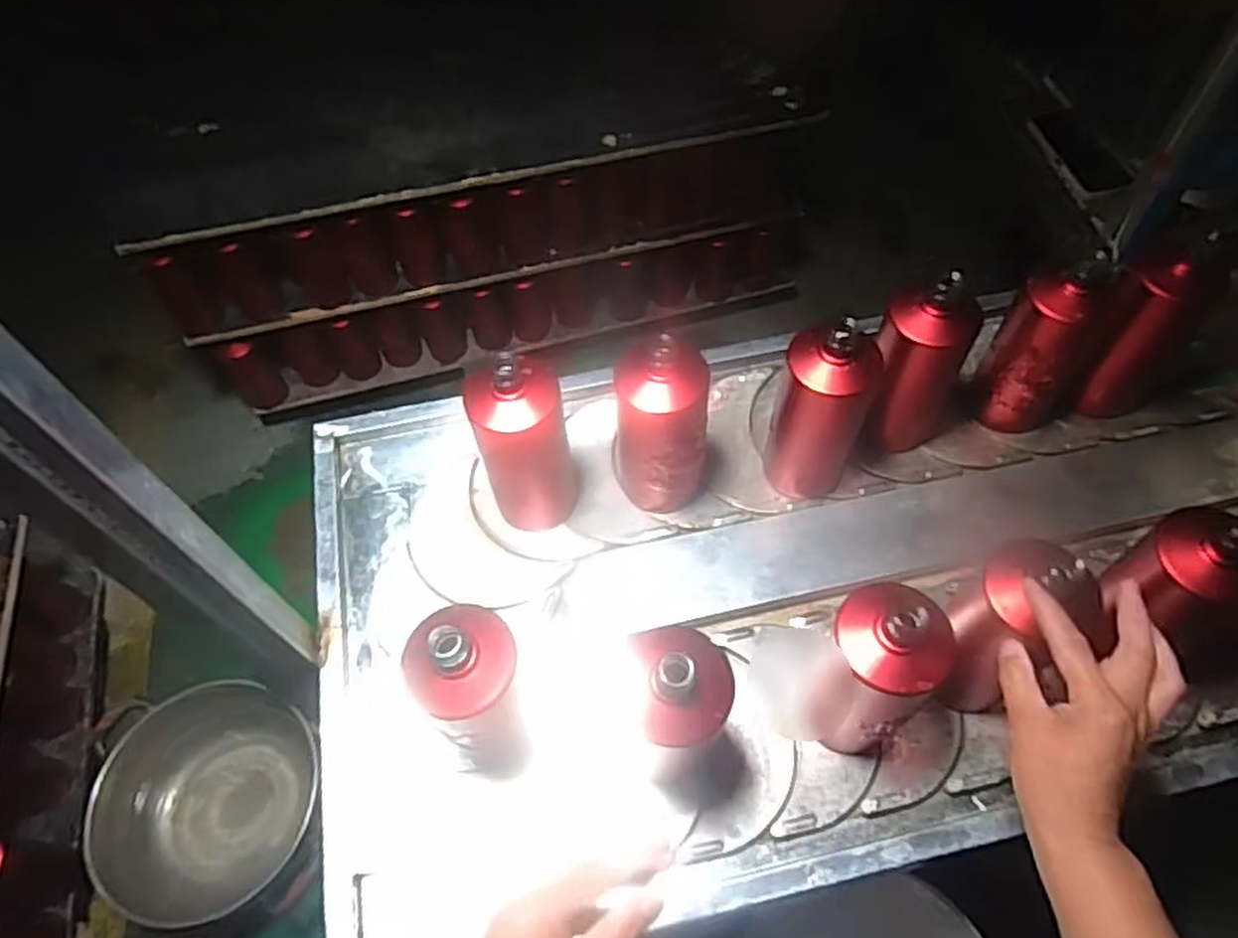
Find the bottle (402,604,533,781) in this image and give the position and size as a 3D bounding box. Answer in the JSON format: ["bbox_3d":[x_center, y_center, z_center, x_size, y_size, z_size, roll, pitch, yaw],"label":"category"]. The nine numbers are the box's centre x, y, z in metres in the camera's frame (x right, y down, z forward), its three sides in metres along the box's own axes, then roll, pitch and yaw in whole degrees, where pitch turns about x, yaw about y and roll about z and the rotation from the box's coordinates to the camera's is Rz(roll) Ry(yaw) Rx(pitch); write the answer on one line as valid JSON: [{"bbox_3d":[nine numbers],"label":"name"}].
[{"bbox_3d":[-0.110,0.182,0.623,0.080,0.244,0.070,-40,65,-20],"label":"bottle"}]

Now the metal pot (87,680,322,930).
[{"bbox_3d":[-0.645,0.528,1.236,0.280,0.169,0.324,-7,58,-2],"label":"metal pot"}]

